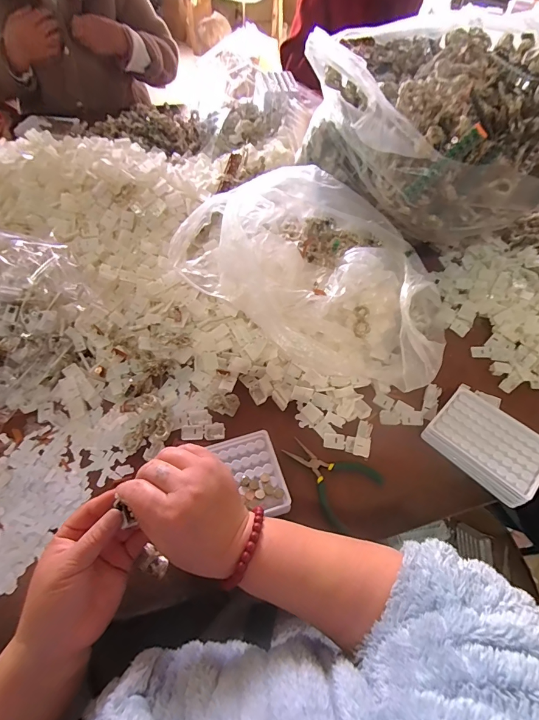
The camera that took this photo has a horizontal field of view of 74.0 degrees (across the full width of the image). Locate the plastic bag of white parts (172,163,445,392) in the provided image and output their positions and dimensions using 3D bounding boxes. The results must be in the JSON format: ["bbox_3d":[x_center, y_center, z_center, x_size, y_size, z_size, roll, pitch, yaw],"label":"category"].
[{"bbox_3d":[0.075,-0.135,0.544,0.427,0.144,0.293,35,60,20],"label":"plastic bag of white parts"}]

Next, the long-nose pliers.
[{"bbox_3d":[0.073,0.140,0.448,0.114,0.006,0.084,38,61,22],"label":"long-nose pliers"}]

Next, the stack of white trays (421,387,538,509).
[{"bbox_3d":[0.280,0.106,0.462,0.100,0.035,0.129,-38,65,-26],"label":"stack of white trays"}]

